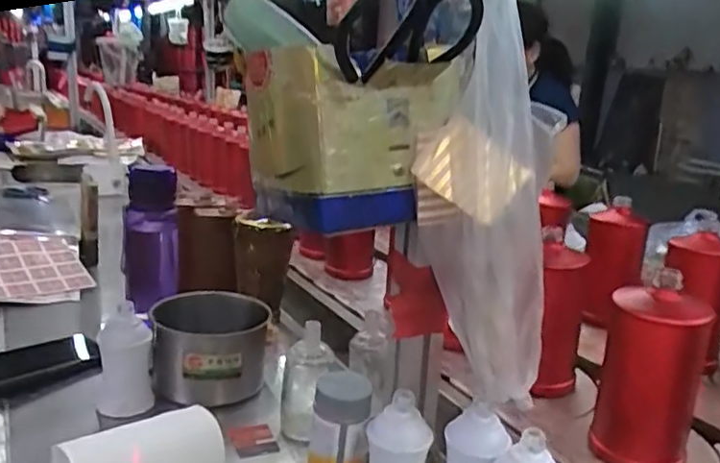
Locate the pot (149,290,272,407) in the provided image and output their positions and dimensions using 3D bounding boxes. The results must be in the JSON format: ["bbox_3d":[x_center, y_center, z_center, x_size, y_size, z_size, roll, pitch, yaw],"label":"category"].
[{"bbox_3d":[-0.179,0.144,0.771,0.133,0.101,0.122,-1,16,-11],"label":"pot"}]

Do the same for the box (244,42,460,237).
[{"bbox_3d":[-0.013,-0.074,0.526,0.150,0.131,0.133,-4,15,-21],"label":"box"}]

